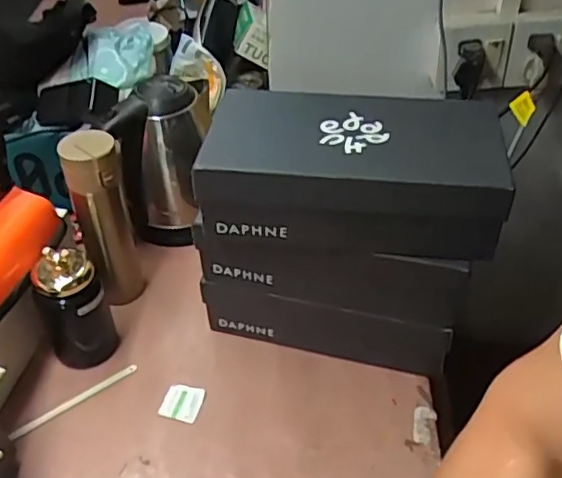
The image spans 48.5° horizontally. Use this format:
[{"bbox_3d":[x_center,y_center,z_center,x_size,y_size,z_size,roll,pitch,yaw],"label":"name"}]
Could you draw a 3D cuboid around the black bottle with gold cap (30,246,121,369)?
[{"bbox_3d":[-0.245,0.076,0.737,0.078,0.158,0.077,-19,45,-20],"label":"black bottle with gold cap"}]

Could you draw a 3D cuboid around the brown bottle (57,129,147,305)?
[{"bbox_3d":[-0.219,-0.019,0.782,0.063,0.243,0.053,-16,43,-16],"label":"brown bottle"}]

